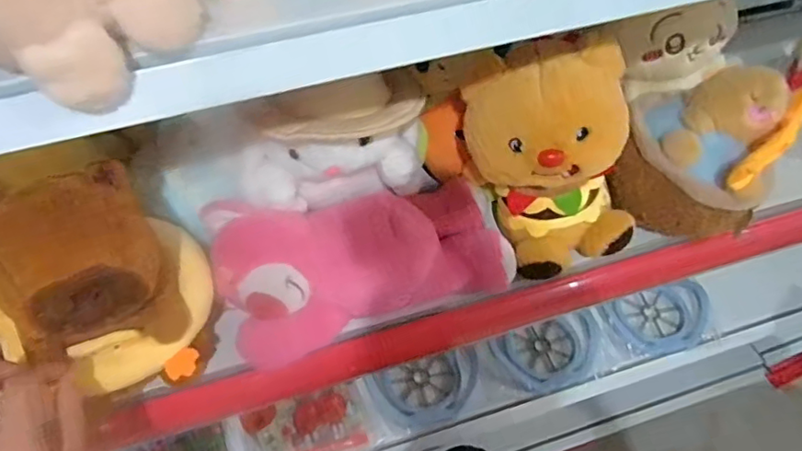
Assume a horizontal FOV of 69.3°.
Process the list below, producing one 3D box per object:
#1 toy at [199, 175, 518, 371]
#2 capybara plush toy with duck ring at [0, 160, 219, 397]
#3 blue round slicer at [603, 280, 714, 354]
[{"bbox_3d":[-0.033,0.025,0.560,0.276,0.079,0.149,-15,93,-15],"label":"toy"},{"bbox_3d":[-0.222,0.051,0.444,0.134,0.187,0.122,-19,54,-14],"label":"capybara plush toy with duck ring"},{"bbox_3d":[0.414,0.144,0.921,0.172,0.028,0.113,-14,53,-10],"label":"blue round slicer"}]

